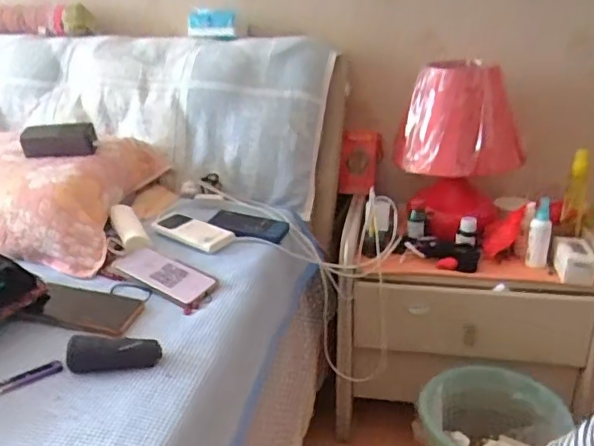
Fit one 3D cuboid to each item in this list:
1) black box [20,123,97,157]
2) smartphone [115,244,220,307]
[{"bbox_3d":[-0.448,-0.152,1.050,0.133,0.056,0.056,-7,25,-13],"label":"black box"},{"bbox_3d":[-0.209,0.079,0.869,0.174,0.009,0.077,19,38,24],"label":"smartphone"}]

